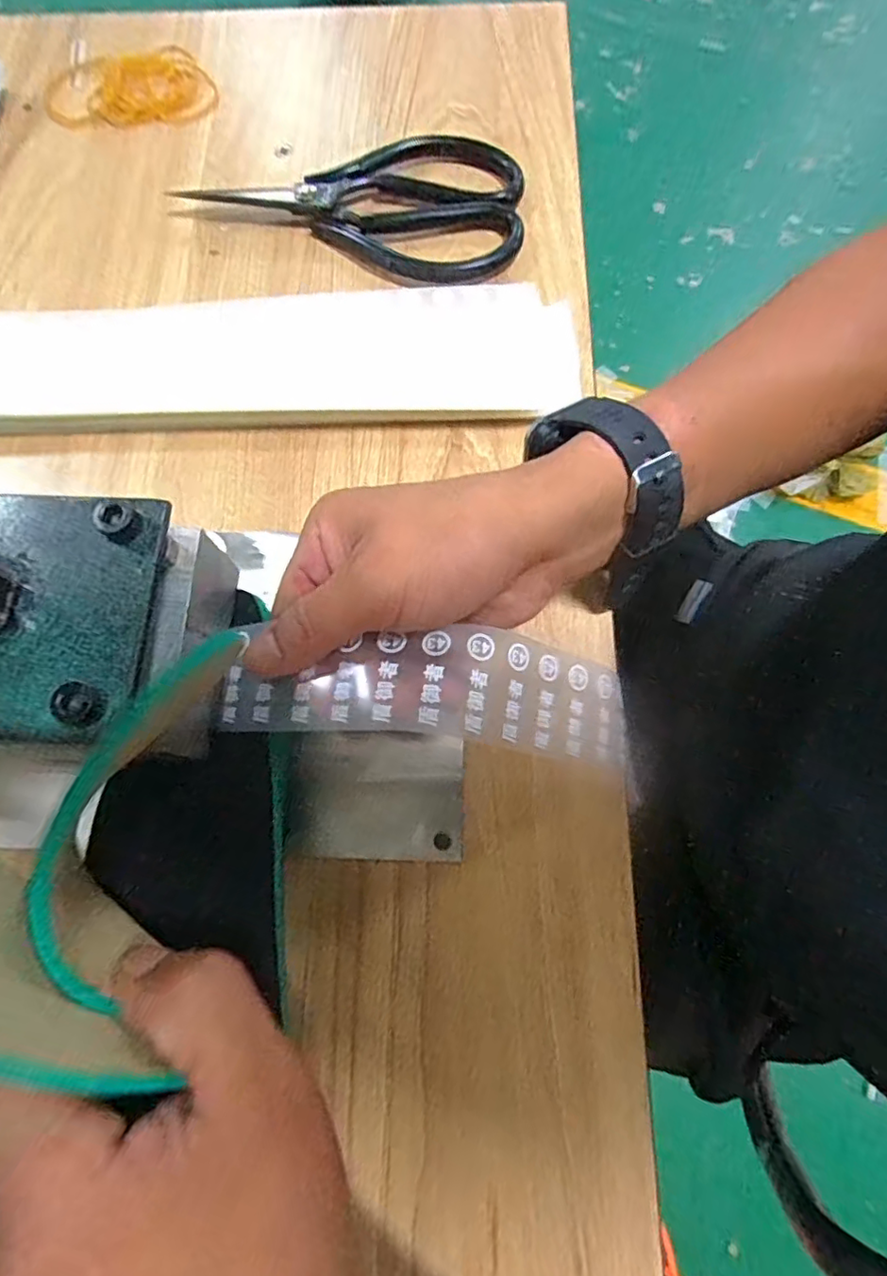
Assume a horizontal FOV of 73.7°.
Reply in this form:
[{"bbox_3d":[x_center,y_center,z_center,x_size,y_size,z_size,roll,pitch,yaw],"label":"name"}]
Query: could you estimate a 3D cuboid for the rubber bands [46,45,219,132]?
[{"bbox_3d":[-0.192,-0.337,0.363,0.101,0.005,0.065,-11,74,-2],"label":"rubber bands"}]

